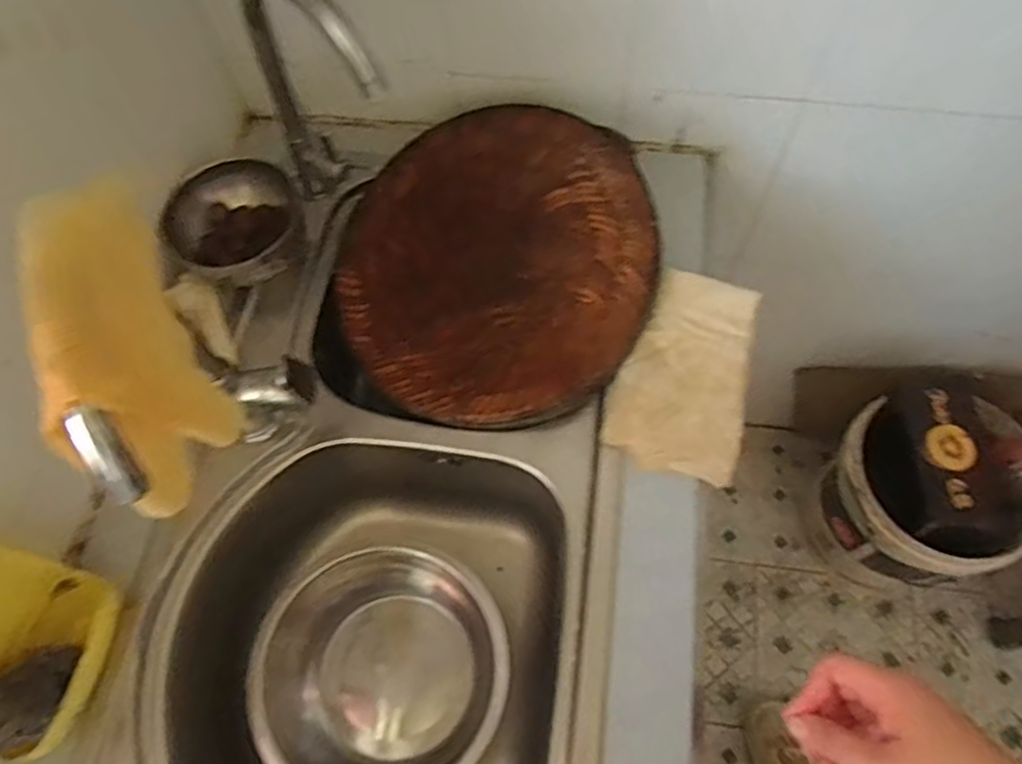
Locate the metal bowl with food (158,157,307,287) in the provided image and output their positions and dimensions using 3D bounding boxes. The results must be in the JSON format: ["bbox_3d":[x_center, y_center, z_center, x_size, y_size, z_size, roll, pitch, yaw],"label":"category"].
[{"bbox_3d":[-0.292,-0.166,0.770,0.142,0.075,0.122,-26,66,-10],"label":"metal bowl with food"}]

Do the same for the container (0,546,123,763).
[{"bbox_3d":[-0.396,0.218,0.575,0.076,0.132,0.153,5,64,5],"label":"container"}]

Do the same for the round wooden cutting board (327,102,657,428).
[{"bbox_3d":[-0.015,-0.128,0.775,0.338,0.034,0.345,-4,75,16],"label":"round wooden cutting board"}]

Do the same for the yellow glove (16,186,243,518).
[{"bbox_3d":[-0.233,-0.019,0.439,0.072,0.164,0.179,-21,65,-8],"label":"yellow glove"}]

